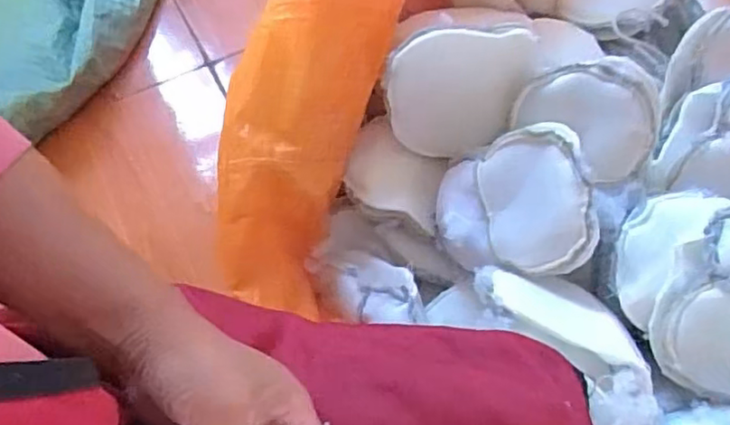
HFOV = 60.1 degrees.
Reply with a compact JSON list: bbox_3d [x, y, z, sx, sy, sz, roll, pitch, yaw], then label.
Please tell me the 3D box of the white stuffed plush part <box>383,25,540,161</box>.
[{"bbox_3d":[0.098,-0.131,0.665,0.147,0.144,0.070,8,35,8],"label":"white stuffed plush part"}]

